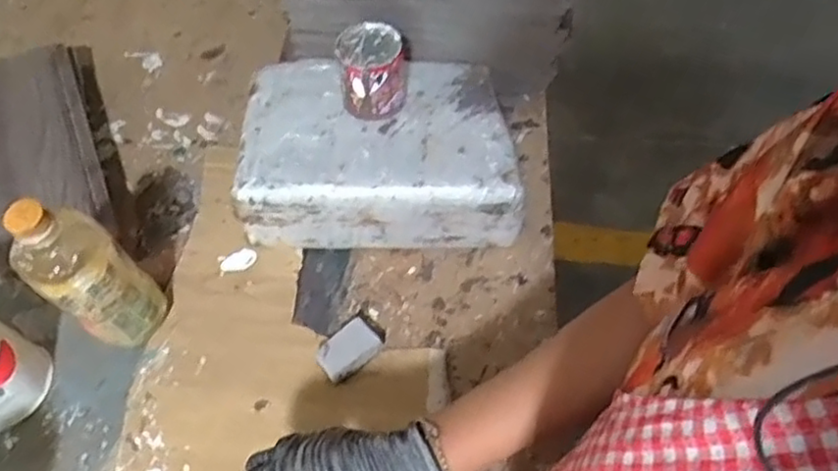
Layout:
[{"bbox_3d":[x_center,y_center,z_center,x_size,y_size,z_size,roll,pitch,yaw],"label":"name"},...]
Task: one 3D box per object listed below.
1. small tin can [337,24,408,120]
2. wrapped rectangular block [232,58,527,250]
[{"bbox_3d":[-0.049,-0.164,0.679,0.062,0.078,0.062,1,56,-2],"label":"small tin can"},{"bbox_3d":[-0.038,-0.096,0.725,0.287,0.091,0.200,2,56,-2],"label":"wrapped rectangular block"}]

